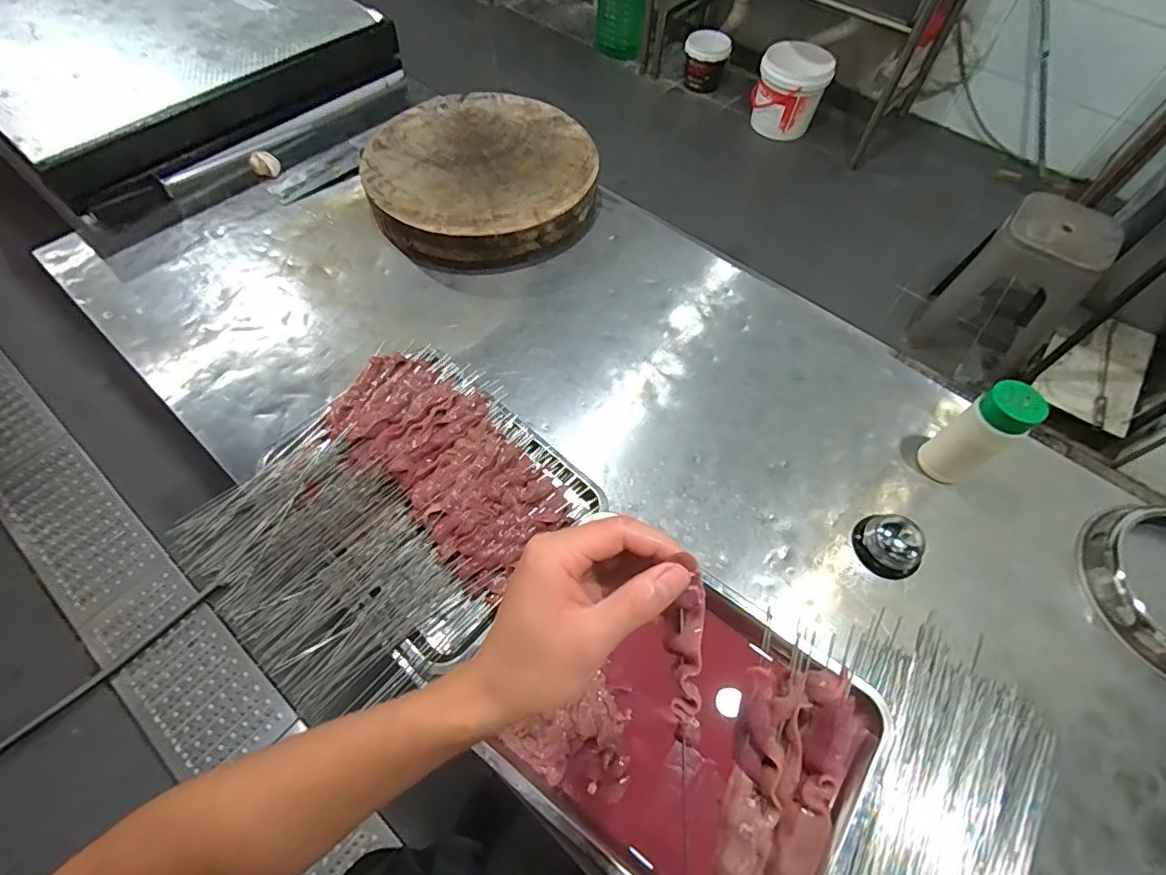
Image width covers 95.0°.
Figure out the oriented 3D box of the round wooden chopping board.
[{"bbox_3d":[-0.177,-0.470,0.963,0.385,0.074,0.386,1,59,-2],"label":"round wooden chopping board"}]

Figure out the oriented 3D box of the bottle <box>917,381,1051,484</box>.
[{"bbox_3d":[0.490,0.001,0.672,0.061,0.154,0.063,-32,66,-20],"label":"bottle"}]

